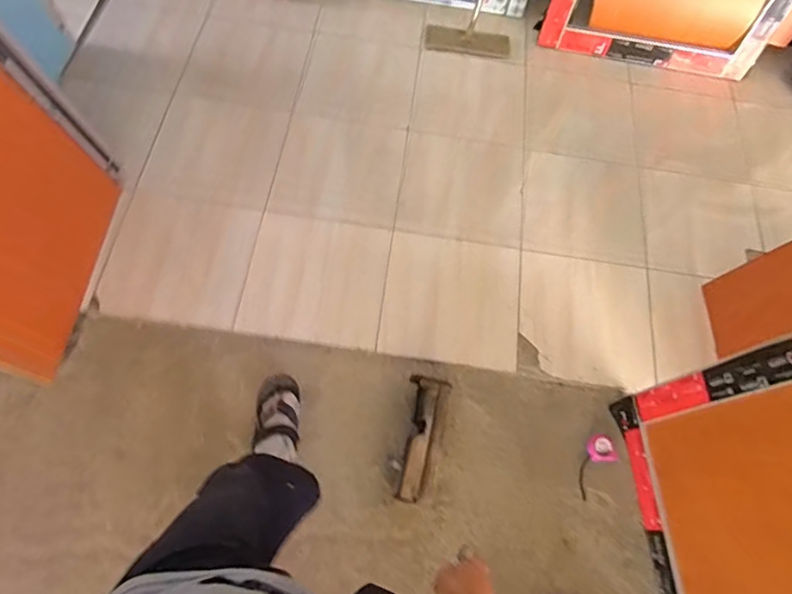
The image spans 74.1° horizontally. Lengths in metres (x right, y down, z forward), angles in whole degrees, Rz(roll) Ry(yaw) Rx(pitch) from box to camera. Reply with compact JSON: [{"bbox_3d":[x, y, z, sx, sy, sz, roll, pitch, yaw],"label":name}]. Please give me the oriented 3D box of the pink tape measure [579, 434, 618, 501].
[{"bbox_3d":[0.523,0.446,1.389,0.074,0.026,0.173,33,67,9],"label":"pink tape measure"}]

